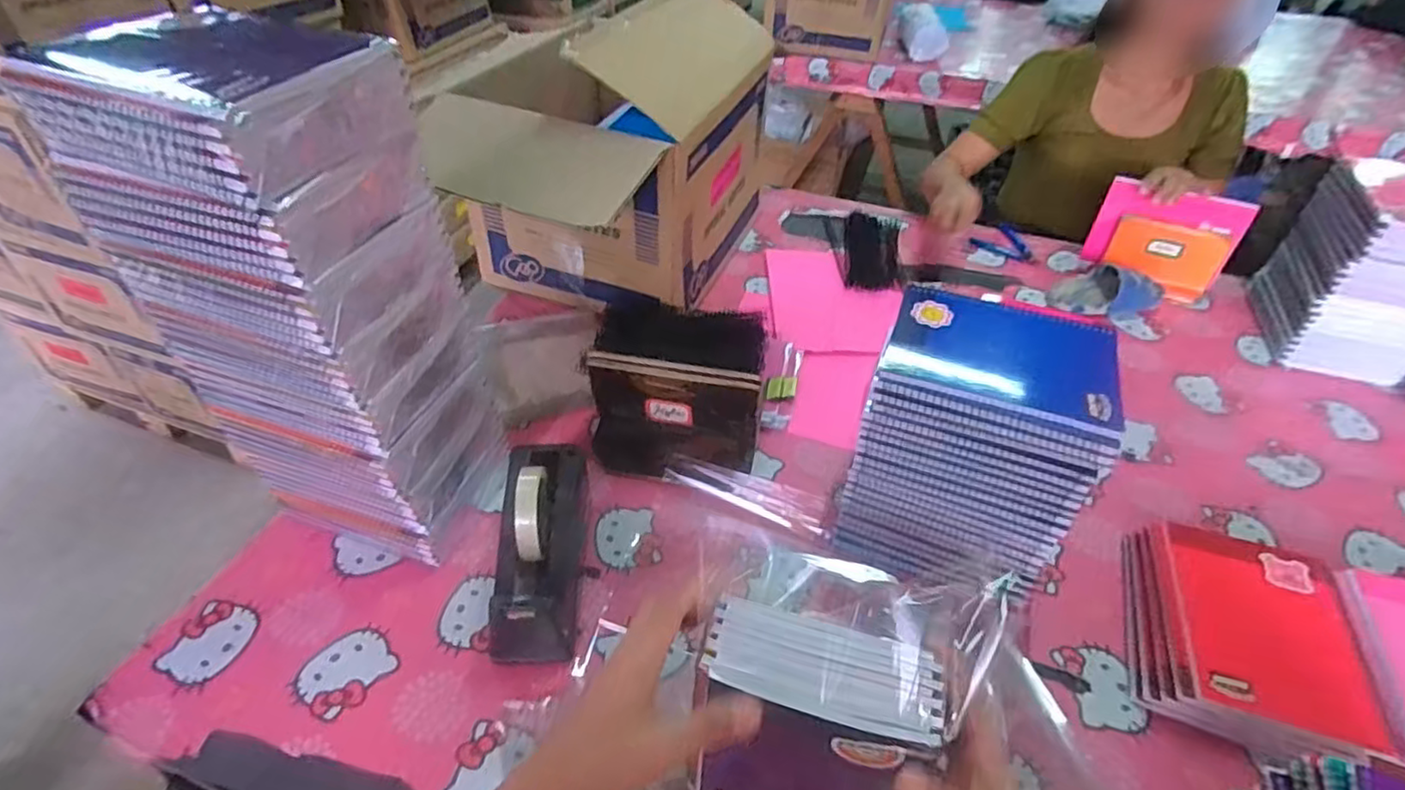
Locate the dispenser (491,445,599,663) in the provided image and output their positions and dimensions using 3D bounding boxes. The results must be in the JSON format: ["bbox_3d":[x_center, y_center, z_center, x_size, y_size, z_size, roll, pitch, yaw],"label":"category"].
[{"bbox_3d":[-0.160,0.147,0.664,0.081,0.119,0.209,1,43,0],"label":"dispenser"}]

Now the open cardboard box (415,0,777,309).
[{"bbox_3d":[-0.134,-0.322,0.972,0.309,0.365,0.538,16,45,15],"label":"open cardboard box"}]

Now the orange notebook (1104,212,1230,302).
[{"bbox_3d":[0.740,-0.220,1.090,0.154,0.111,0.013,22,30,25],"label":"orange notebook"}]

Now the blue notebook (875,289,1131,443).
[{"bbox_3d":[0.271,-0.039,0.614,0.193,0.014,0.140,15,45,14],"label":"blue notebook"}]

